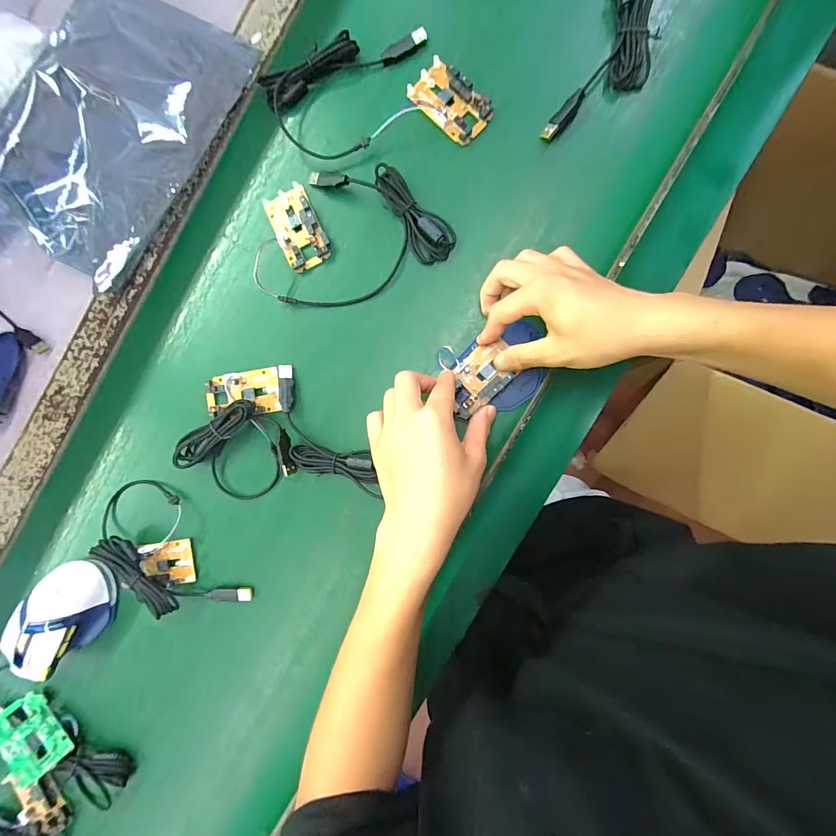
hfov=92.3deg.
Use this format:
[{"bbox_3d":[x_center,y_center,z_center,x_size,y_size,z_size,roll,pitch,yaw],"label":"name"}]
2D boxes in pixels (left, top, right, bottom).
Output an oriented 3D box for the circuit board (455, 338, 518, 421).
[{"bbox_3d":[0.058,-0.037,0.373,0.044,0.015,0.077,44,95,5],"label":"circuit board"}]

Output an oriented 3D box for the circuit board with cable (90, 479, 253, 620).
[{"bbox_3d":[-0.259,0.142,0.405,0.096,0.030,0.169,-40,86,5],"label":"circuit board with cable"}]

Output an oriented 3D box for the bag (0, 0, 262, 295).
[{"bbox_3d":[-0.310,-0.277,0.393,0.181,0.056,0.295,25,93,6],"label":"bag"}]

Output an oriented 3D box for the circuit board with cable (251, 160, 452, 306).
[{"bbox_3d":[-0.073,-0.180,0.388,0.181,0.022,0.131,-24,87,6],"label":"circuit board with cable"}]

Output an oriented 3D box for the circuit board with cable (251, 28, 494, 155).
[{"bbox_3d":[-0.044,-0.315,0.388,0.219,0.015,0.110,-1,90,6],"label":"circuit board with cable"}]

